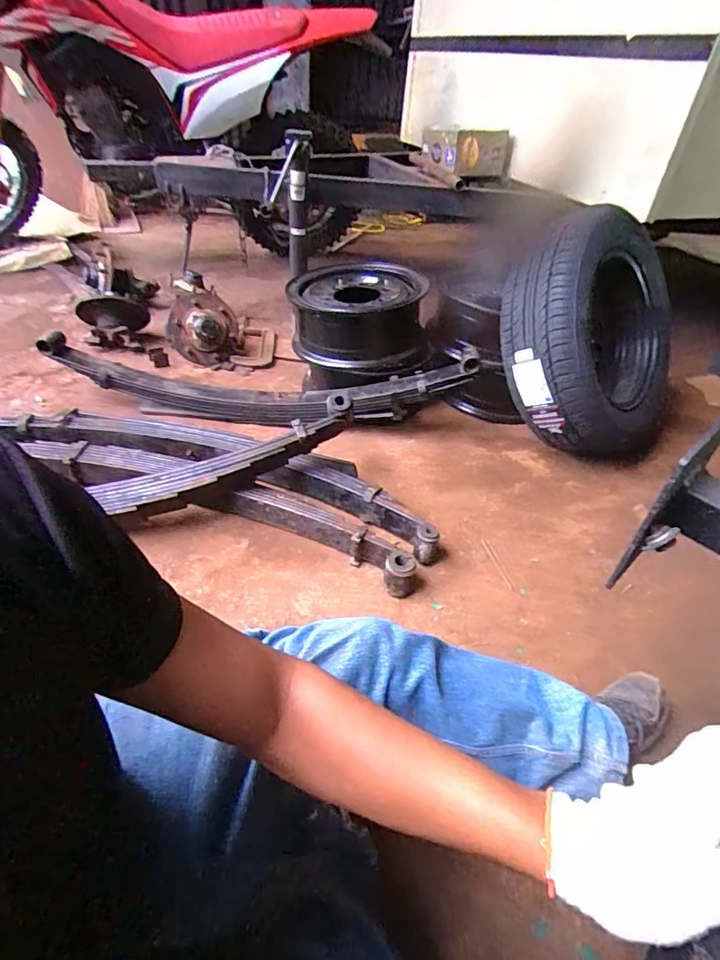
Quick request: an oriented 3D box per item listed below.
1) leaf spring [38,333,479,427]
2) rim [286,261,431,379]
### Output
[{"bbox_3d":[-0.299,-0.290,1.360,1.163,0.274,0.098,7,40,1],"label":"leaf spring"},{"bbox_3d":[-0.004,-0.501,1.468,0.392,0.208,0.390,0,41,-7],"label":"rim"}]

